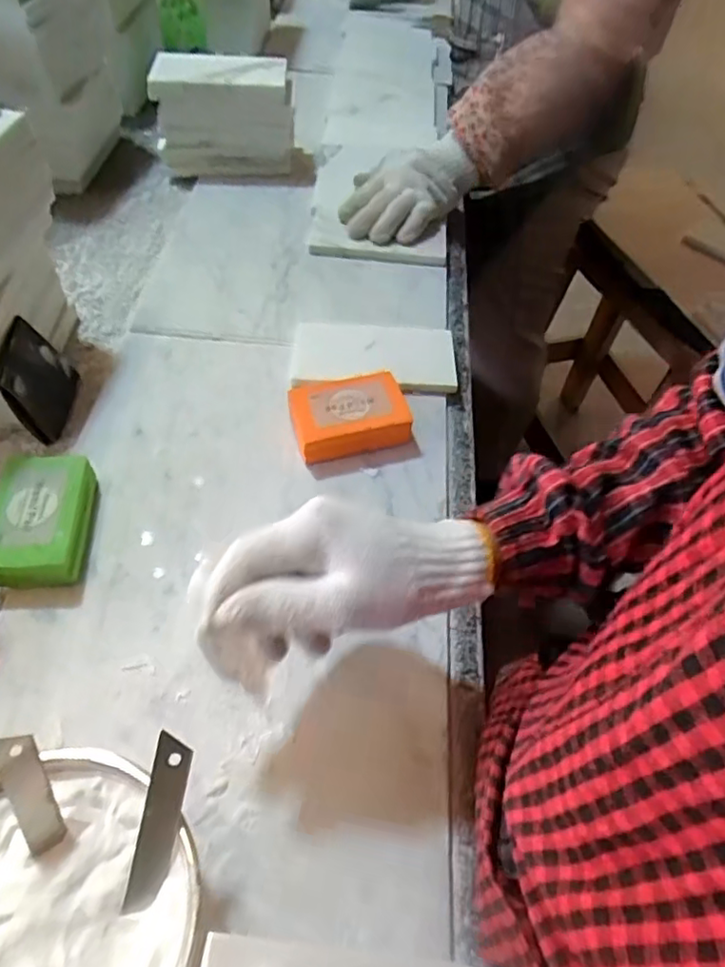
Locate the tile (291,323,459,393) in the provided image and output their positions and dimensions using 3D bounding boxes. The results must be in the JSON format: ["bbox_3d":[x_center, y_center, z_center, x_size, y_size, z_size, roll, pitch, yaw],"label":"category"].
[{"bbox_3d":[0.012,-0.116,0.574,0.149,0.014,0.083,2,53,-1],"label":"tile"}]

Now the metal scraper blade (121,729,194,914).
[{"bbox_3d":[-0.098,0.162,0.300,0.017,0.004,0.077,12,88,-14],"label":"metal scraper blade"}]

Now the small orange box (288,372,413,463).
[{"bbox_3d":[-0.010,-0.056,0.516,0.094,0.031,0.064,-10,54,-10],"label":"small orange box"}]

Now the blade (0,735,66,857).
[{"bbox_3d":[-0.159,0.147,0.294,0.017,0.069,0.004,-16,24,-28],"label":"blade"}]

